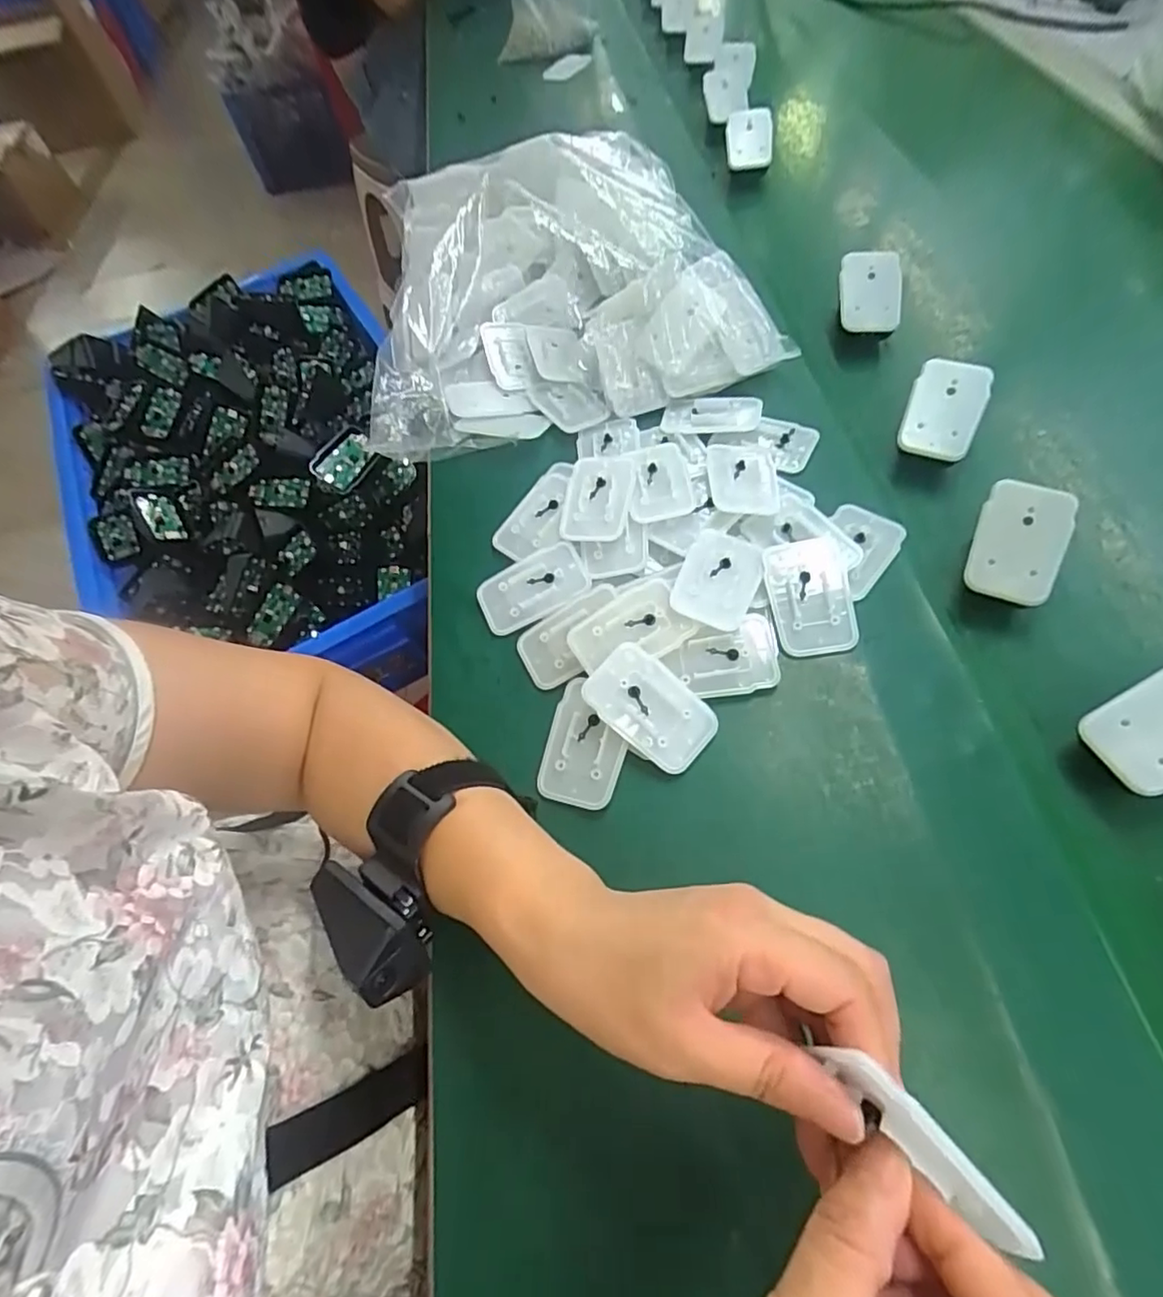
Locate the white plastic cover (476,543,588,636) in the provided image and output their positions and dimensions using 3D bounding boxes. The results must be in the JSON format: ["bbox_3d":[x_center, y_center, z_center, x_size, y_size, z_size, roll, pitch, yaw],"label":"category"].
[{"bbox_3d":[-0.031,-0.038,0.390,0.069,0.005,0.044,-25,65,5],"label":"white plastic cover"}]

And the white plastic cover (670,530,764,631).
[{"bbox_3d":[0.081,-0.042,0.364,0.044,0.008,0.065,20,63,13],"label":"white plastic cover"}]

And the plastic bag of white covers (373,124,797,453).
[{"bbox_3d":[-0.036,-0.303,0.501,0.298,0.100,0.293,-14,60,-6],"label":"plastic bag of white covers"}]

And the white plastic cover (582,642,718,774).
[{"bbox_3d":[0.038,0.031,0.336,0.070,0.007,0.045,40,75,7],"label":"white plastic cover"}]

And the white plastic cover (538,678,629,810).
[{"bbox_3d":[0.003,0.050,0.335,0.042,0.011,0.067,11,61,8],"label":"white plastic cover"}]

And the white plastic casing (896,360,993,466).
[{"bbox_3d":[0.232,-0.152,0.398,0.044,0.012,0.062,21,93,10],"label":"white plastic casing"}]

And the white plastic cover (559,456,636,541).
[{"bbox_3d":[0.010,-0.101,0.412,0.047,0.008,0.066,-1,69,24],"label":"white plastic cover"}]

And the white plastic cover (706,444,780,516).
[{"bbox_3d":[0.107,-0.114,0.413,0.045,0.006,0.065,2,60,4],"label":"white plastic cover"}]

